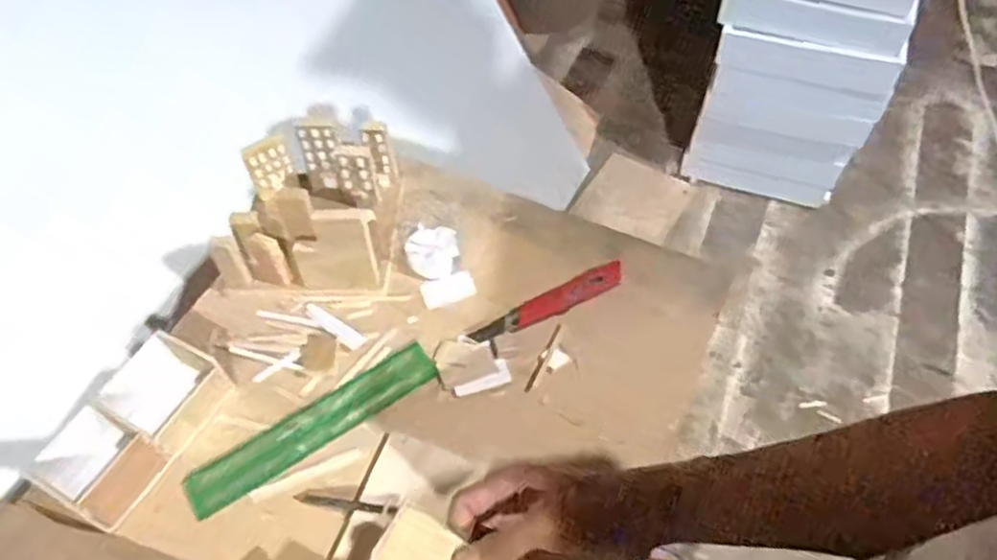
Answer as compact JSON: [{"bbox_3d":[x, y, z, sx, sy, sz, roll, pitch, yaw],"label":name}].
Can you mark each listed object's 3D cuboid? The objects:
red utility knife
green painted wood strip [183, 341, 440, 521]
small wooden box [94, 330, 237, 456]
[{"bbox_3d":[0.056,0.027,0.740,0.180,0.017,0.028,-24,56,-13],"label":"red utility knife"},{"bbox_3d":[-0.173,0.136,0.661,0.248,0.014,0.046,-30,59,-21],"label":"green painted wood strip"},{"bbox_3d":[-0.324,0.110,0.673,0.102,0.049,0.099,24,59,20],"label":"small wooden box"}]

